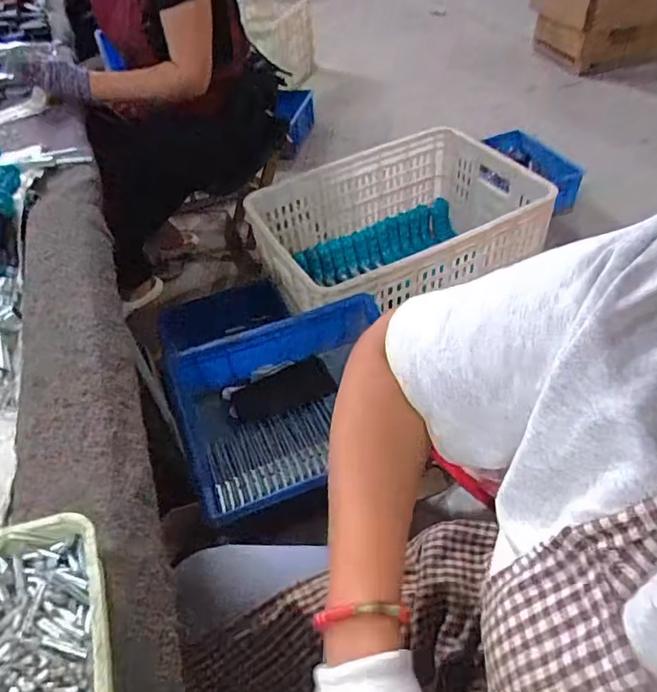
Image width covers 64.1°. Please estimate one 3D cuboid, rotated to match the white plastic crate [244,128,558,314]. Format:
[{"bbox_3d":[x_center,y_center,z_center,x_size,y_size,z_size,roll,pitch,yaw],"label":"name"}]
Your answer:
[{"bbox_3d":[0.177,-0.251,1.283,0.647,0.284,0.453,-19,48,-11],"label":"white plastic crate"}]

